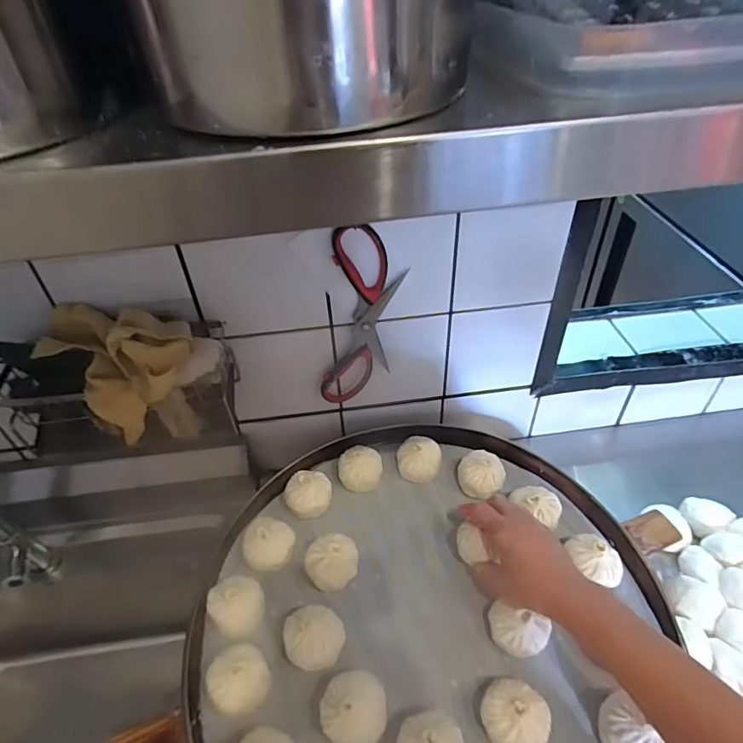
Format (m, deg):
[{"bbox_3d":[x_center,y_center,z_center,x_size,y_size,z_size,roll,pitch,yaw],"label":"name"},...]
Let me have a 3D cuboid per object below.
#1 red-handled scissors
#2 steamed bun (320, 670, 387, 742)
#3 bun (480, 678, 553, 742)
[{"bbox_3d":[-0.016,-0.059,0.589,0.105,0.243,0.016,-3,42,0],"label":"red-handled scissors"},{"bbox_3d":[-0.015,0.321,0.462,0.056,0.061,0.058,-2,42,2],"label":"steamed bun"},{"bbox_3d":[0.131,0.316,0.448,0.058,0.049,0.059,-2,42,2],"label":"bun"}]

